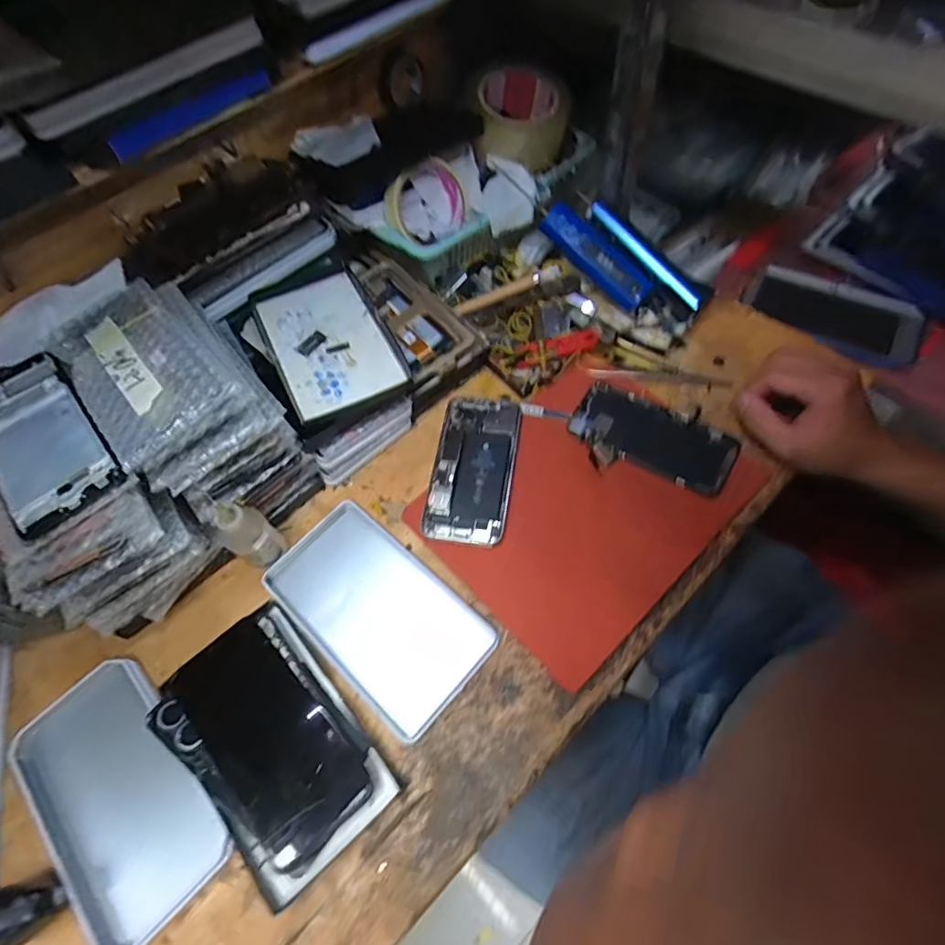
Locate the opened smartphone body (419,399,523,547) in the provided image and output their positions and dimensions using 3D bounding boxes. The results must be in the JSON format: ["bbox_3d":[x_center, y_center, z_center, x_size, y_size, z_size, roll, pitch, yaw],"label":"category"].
[{"bbox_3d":[0.000,-0.006,0.467,0.072,0.014,0.146,7,62,8],"label":"opened smartphone body"}]

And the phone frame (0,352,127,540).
[{"bbox_3d":[-0.310,-0.028,0.365,0.071,0.009,0.147,-38,65,-15],"label":"phone frame"}]

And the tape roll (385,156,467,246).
[{"bbox_3d":[-0.048,-0.284,0.540,0.089,0.086,0.032,1,19,-33],"label":"tape roll"}]

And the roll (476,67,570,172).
[{"bbox_3d":[0.054,-0.389,0.562,0.097,0.060,0.097,-2,62,4],"label":"roll"}]

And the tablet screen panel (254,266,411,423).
[{"bbox_3d":[-0.137,-0.126,0.485,0.104,0.009,0.170,-24,64,-12],"label":"tablet screen panel"}]

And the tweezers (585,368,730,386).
[{"bbox_3d":[0.181,-0.094,0.500,0.132,0.006,0.011,5,62,7],"label":"tweezers"}]

